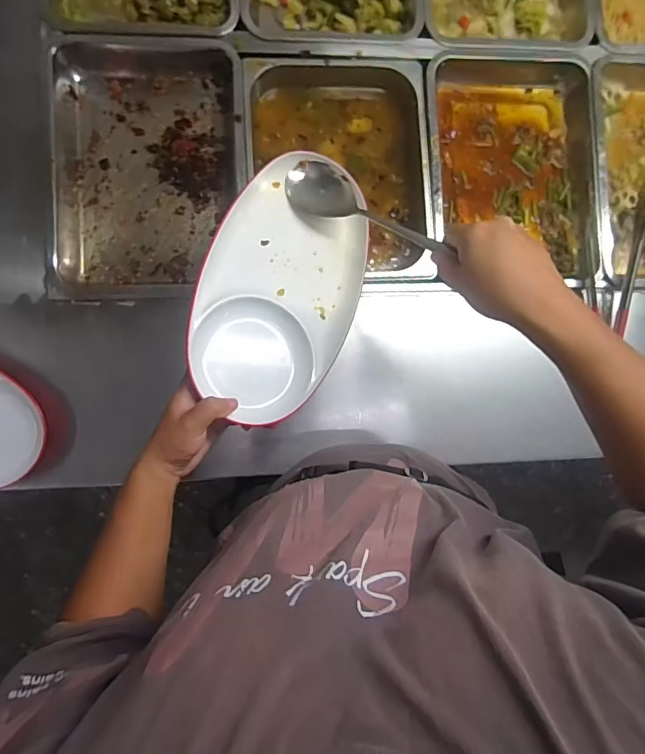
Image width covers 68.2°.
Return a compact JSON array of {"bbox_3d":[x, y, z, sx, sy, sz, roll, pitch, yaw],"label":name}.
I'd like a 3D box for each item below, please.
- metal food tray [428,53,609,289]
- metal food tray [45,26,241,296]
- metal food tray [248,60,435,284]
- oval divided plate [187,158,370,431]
[{"bbox_3d":[0.286,-0.318,0.725,0.249,0.077,0.358,-3,89,-8],"label":"metal food tray"},{"bbox_3d":[-0.239,-0.294,0.666,0.252,0.058,0.366,-2,88,-8],"label":"metal food tray"},{"bbox_3d":[0.025,-0.292,0.687,0.260,0.070,0.312,-3,89,-8],"label":"metal food tray"},{"bbox_3d":[-0.045,-0.109,0.551,0.173,0.033,0.322,24,71,-18],"label":"oval divided plate"}]

